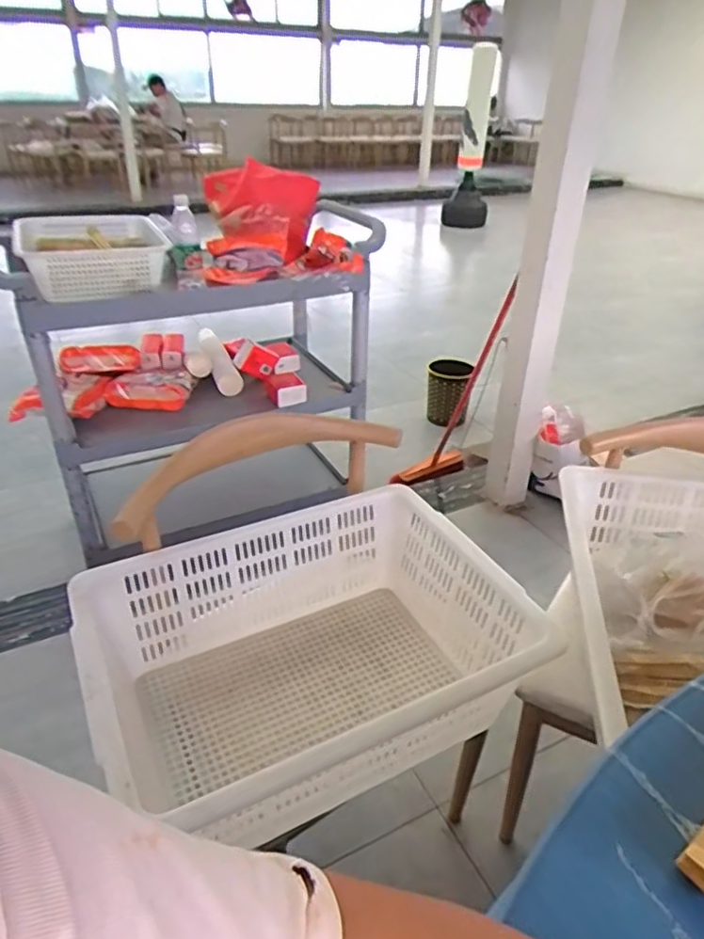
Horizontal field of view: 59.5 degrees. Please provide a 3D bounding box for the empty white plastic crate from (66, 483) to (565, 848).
[{"bbox_3d":[-0.061,0.250,0.818,0.531,0.191,0.407,-15,35,-24],"label":"empty white plastic crate"}]

